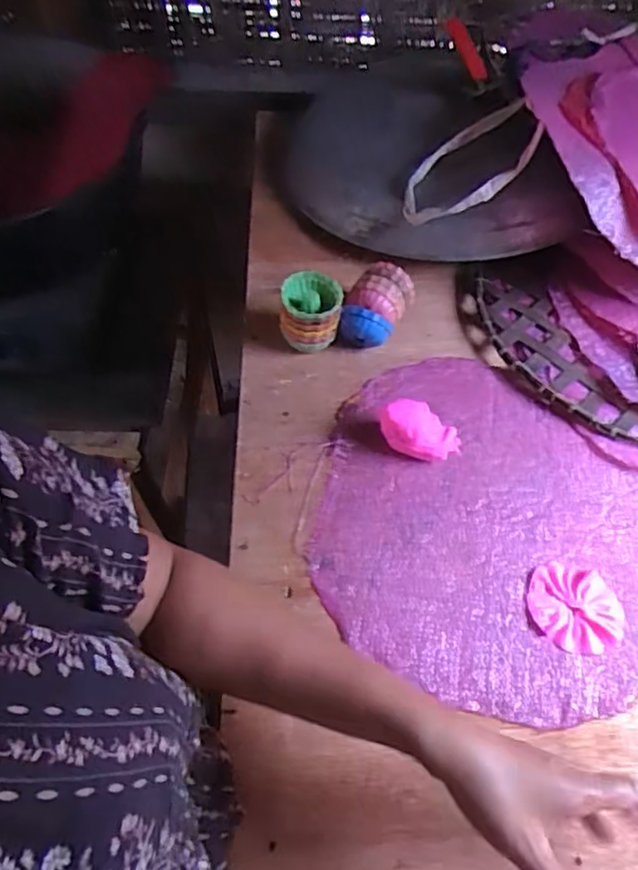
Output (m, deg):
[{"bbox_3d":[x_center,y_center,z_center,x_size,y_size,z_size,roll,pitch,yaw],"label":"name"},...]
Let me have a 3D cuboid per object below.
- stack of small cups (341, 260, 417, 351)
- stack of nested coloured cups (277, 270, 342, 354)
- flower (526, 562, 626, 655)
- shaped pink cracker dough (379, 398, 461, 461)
[{"bbox_3d":[0.061,-0.137,0.693,0.060,0.064,0.091,27,61,16],"label":"stack of small cups"},{"bbox_3d":[-0.008,-0.127,0.677,0.061,0.069,0.064,5,57,3],"label":"stack of nested coloured cups"},{"bbox_3d":[0.220,0.148,0.538,0.079,0.007,0.072,9,58,6],"label":"flower"},{"bbox_3d":[0.098,-0.005,0.611,0.080,0.054,0.051,21,59,13],"label":"shaped pink cracker dough"}]

